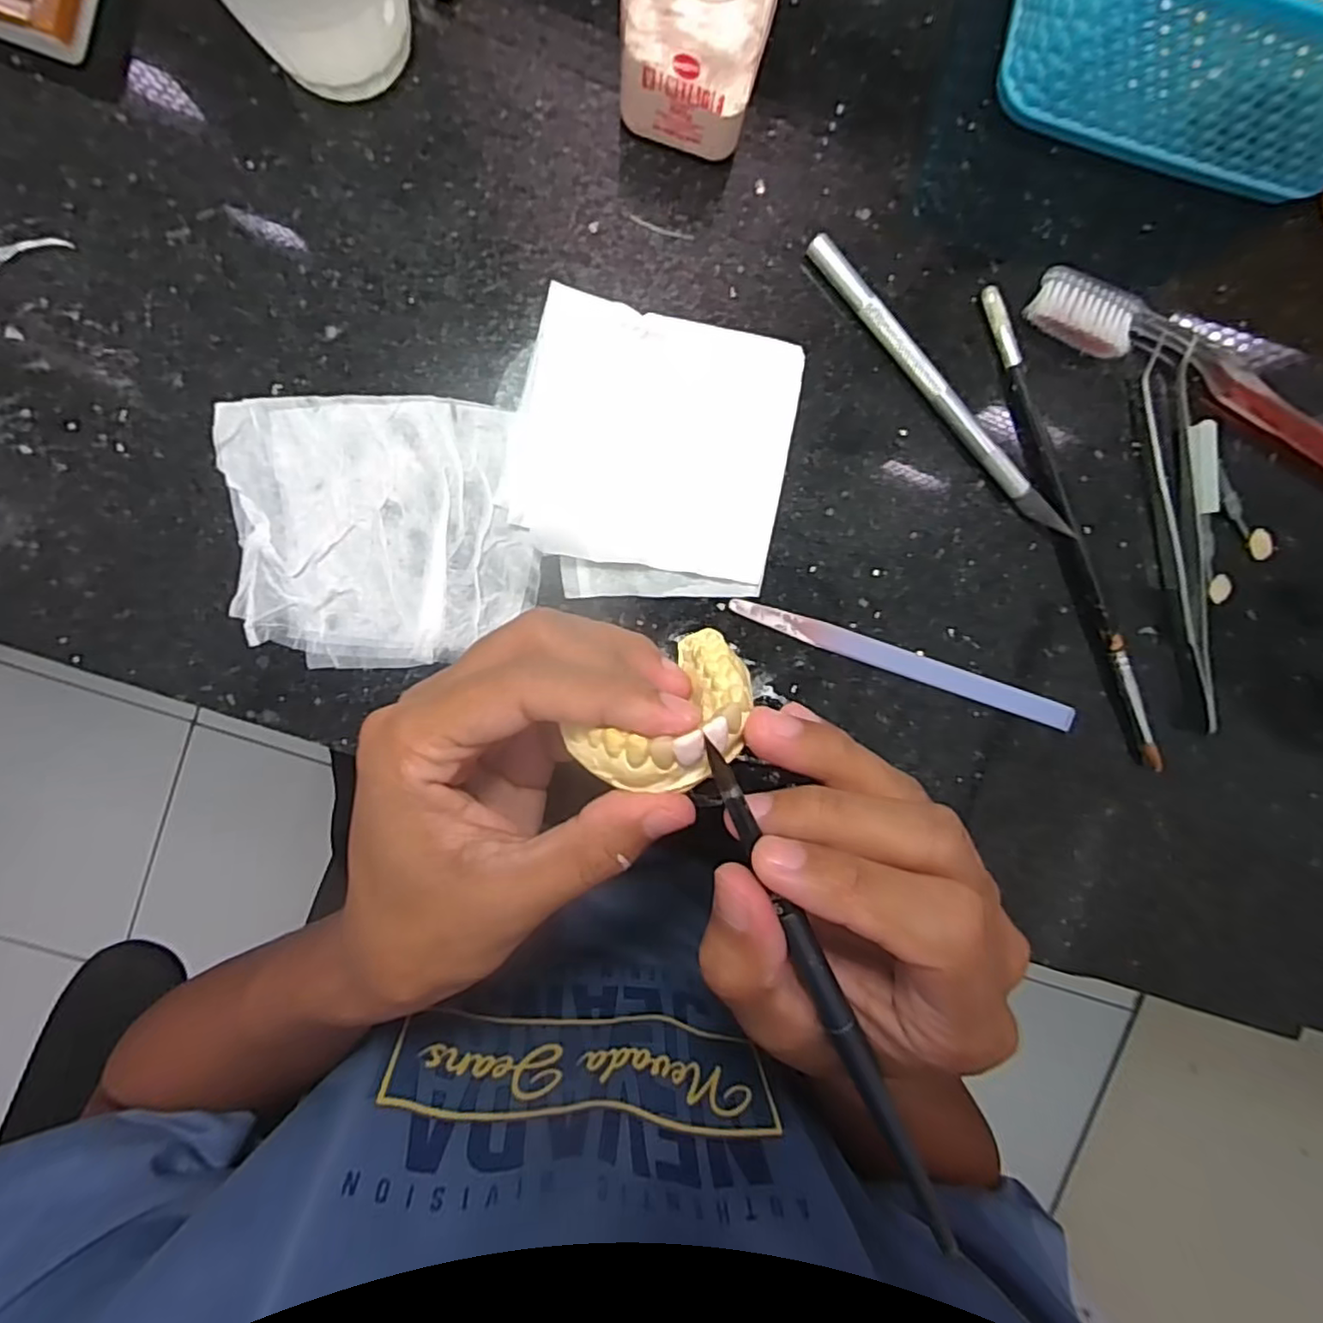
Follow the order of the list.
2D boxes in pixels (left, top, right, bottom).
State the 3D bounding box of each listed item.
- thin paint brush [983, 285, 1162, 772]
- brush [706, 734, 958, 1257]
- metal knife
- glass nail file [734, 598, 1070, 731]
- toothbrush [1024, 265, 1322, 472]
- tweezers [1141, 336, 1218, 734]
[{"bbox_3d":[0.154,-0.046,0.242,0.007,0.008,0.187,-24,97,-1],"label":"thin paint brush"},{"bbox_3d":[0.046,0.091,0.169,0.007,0.005,0.159,-26,100,-1],"label":"brush"},{"bbox_3d":[0.100,-0.095,0.234,0.008,0.009,0.136,-44,97,1],"label":"metal knife"},{"bbox_3d":[0.092,0.001,0.244,0.137,0.004,0.010,18,94,-6],"label":"glass nail file"},{"bbox_3d":[0.216,-0.095,0.239,0.183,0.014,0.021,23,94,-6],"label":"toothbrush"},{"bbox_3d":[0.198,-0.046,0.243,0.018,0.009,0.141,-13,97,-3],"label":"tweezers"}]

